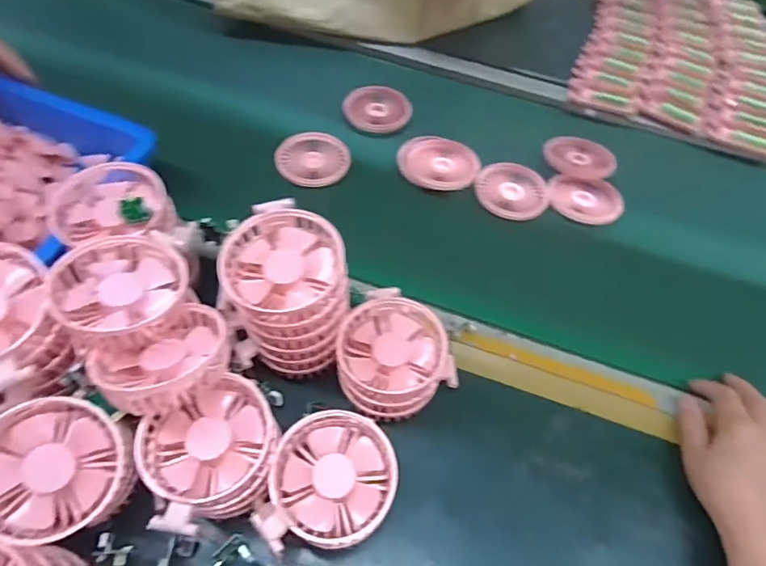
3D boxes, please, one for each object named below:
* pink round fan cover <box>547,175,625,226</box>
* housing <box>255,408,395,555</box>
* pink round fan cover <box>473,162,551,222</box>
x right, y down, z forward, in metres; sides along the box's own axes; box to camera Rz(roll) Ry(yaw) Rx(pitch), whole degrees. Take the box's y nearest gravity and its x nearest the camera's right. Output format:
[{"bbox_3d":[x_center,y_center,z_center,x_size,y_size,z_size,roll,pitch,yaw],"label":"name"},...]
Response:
[{"bbox_3d":[0.256,-0.108,0.645,0.090,0.014,0.075,12,57,4],"label":"pink round fan cover"},{"bbox_3d":[-0.043,0.149,0.389,0.104,0.045,0.096,2,55,-3],"label":"housing"},{"bbox_3d":[0.163,-0.116,0.640,0.090,0.015,0.074,3,74,-2],"label":"pink round fan cover"}]

